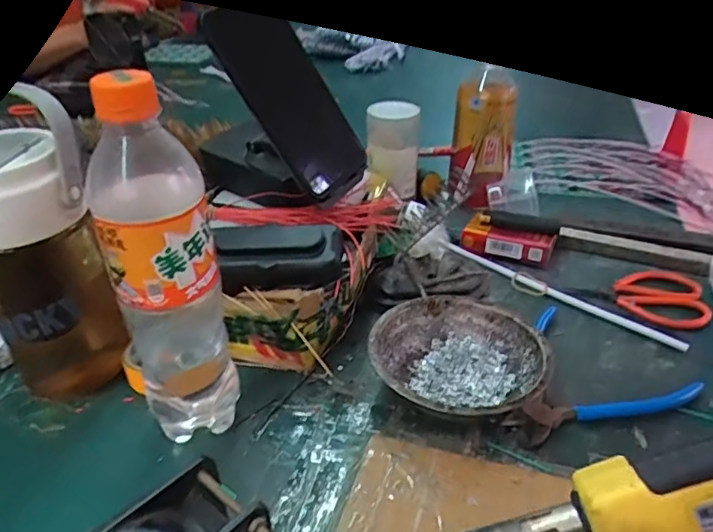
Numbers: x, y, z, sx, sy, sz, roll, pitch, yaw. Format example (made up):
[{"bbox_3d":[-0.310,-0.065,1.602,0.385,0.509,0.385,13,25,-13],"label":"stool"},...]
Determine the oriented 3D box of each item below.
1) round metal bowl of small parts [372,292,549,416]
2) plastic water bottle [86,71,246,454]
[{"bbox_3d":[0.074,0.074,0.420,0.121,0.041,0.123,-1,32,0],"label":"round metal bowl of small parts"},{"bbox_3d":[-0.114,0.009,0.347,0.058,0.240,0.055,-14,35,-20],"label":"plastic water bottle"}]

